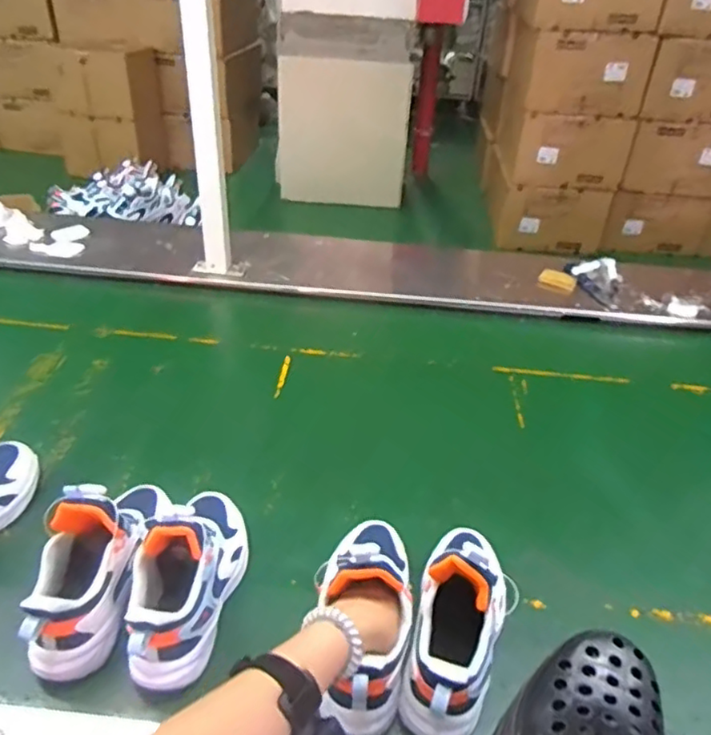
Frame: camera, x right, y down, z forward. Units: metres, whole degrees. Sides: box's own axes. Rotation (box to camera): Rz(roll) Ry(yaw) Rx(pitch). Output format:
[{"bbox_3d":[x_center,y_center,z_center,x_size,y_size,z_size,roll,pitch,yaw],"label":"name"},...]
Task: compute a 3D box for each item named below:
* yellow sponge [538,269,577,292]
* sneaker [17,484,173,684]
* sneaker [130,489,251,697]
[{"bbox_3d":[0.415,-0.180,1.246,0.073,0.017,0.043,26,47,24],"label":"yellow sponge"},{"bbox_3d":[-0.266,0.191,0.623,0.076,0.142,0.214,4,35,0],"label":"sneaker"},{"bbox_3d":[-0.168,0.208,0.626,0.079,0.136,0.218,8,36,6],"label":"sneaker"}]

